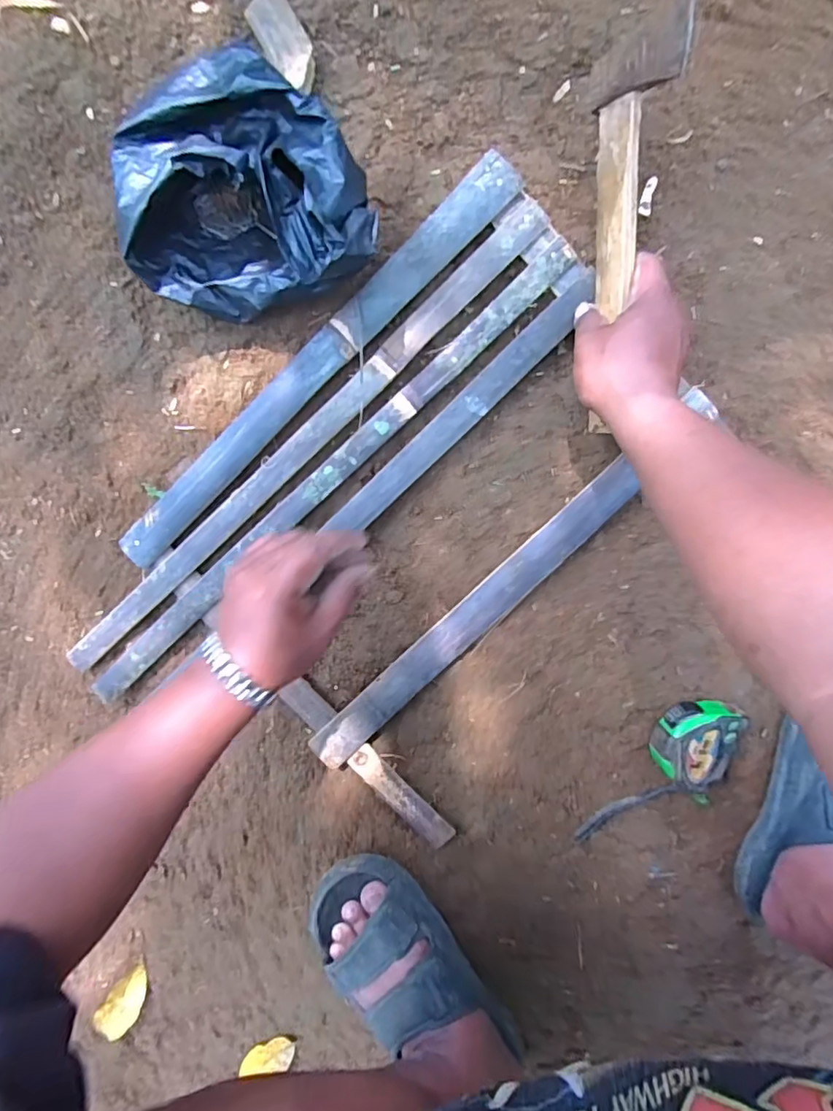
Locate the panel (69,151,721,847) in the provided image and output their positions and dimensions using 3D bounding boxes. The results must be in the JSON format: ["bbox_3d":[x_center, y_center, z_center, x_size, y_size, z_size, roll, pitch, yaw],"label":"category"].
[{"bbox_3d":[-0.014,-0.011,0.496,0.361,0.028,0.558,41,97,-4],"label":"panel"}]

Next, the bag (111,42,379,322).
[{"bbox_3d":[-0.134,-0.283,0.413,0.200,0.108,0.169,-5,98,3],"label":"bag"}]

